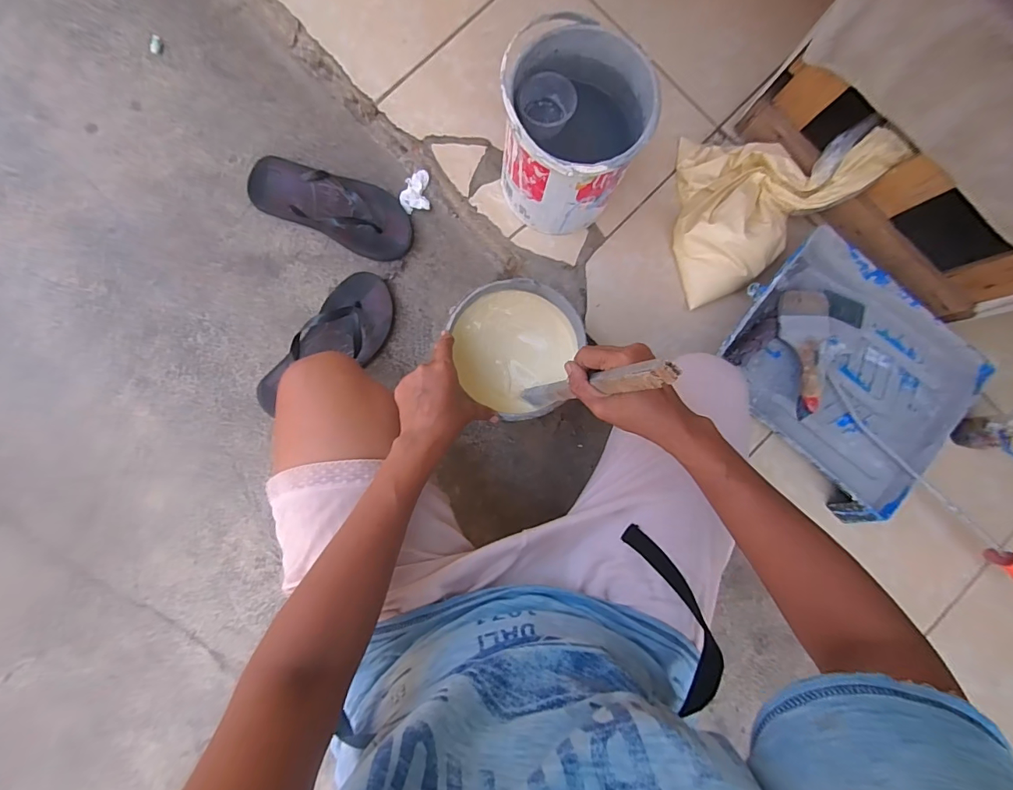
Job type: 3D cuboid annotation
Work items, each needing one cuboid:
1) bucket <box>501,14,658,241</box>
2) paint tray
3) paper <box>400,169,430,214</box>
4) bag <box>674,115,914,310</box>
[{"bbox_3d":[0.083,-0.335,0.592,0.167,0.186,0.172,0,86,-5],"label":"bucket"},{"bbox_3d":[0.497,-0.032,0.661,0.341,0.081,0.286,40,84,-1],"label":"paint tray"},{"bbox_3d":[-0.150,-0.331,0.724,0.046,0.016,0.062,-2,86,-5],"label":"paper"},{"bbox_3d":[0.354,-0.303,0.645,0.275,0.129,0.227,-34,89,-6],"label":"bag"}]

